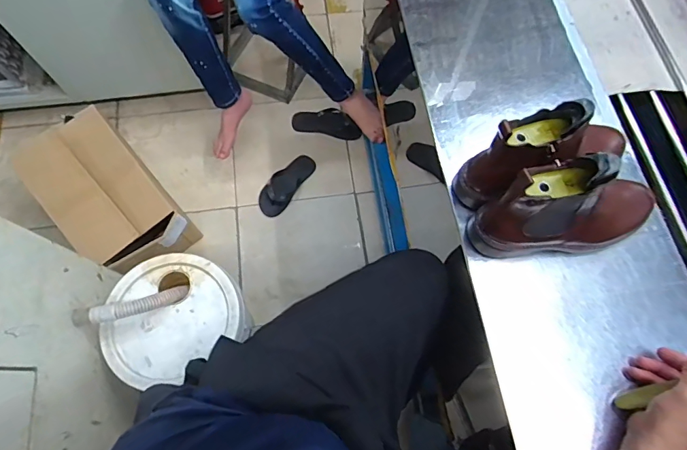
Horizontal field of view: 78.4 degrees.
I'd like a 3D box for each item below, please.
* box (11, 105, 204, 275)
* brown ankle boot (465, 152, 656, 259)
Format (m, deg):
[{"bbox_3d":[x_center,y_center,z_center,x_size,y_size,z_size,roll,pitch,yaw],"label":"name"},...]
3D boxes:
[{"bbox_3d":[-0.683,-0.061,1.263,0.279,0.234,0.490,-39,76,-14],"label":"box"},{"bbox_3d":[0.304,-0.024,0.516,0.258,0.165,0.073,-9,71,-5],"label":"brown ankle boot"}]

